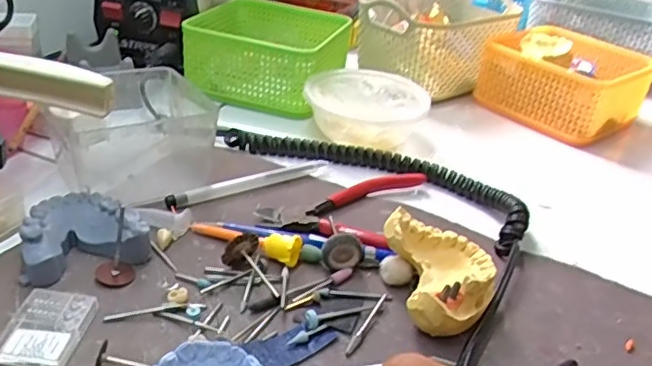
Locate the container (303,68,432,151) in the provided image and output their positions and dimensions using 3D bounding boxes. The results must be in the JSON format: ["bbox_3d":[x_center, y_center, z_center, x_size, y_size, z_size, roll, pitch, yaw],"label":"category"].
[{"bbox_3d":[0.034,-0.061,0.519,0.099,0.041,0.099,5,31,-3],"label":"container"}]

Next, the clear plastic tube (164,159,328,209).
[{"bbox_3d":[-0.053,-0.001,0.430,0.124,0.008,0.010,-15,37,-31],"label":"clear plastic tube"}]

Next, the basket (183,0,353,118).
[{"bbox_3d":[-0.053,-0.128,0.589,0.133,0.062,0.138,16,32,15],"label":"basket"}]

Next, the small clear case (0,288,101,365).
[{"bbox_3d":[-0.136,0.070,0.294,0.036,0.007,0.047,7,31,0],"label":"small clear case"}]

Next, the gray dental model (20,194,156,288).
[{"bbox_3d":[-0.140,0.028,0.346,0.066,0.024,0.054,-12,36,-28],"label":"gray dental model"}]

